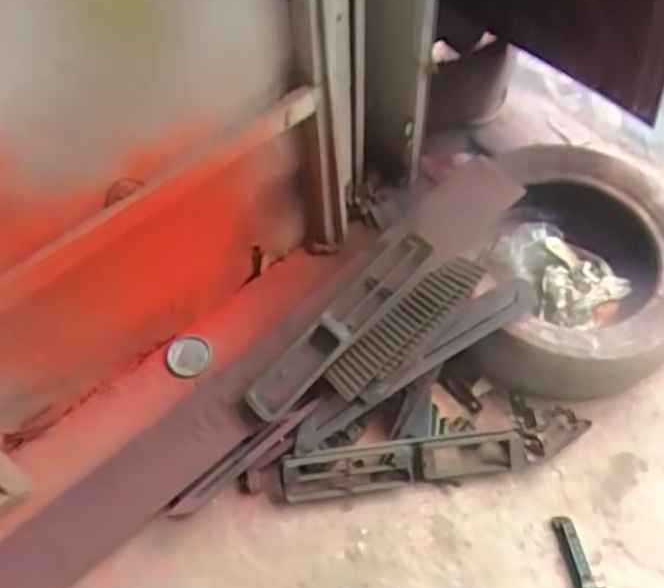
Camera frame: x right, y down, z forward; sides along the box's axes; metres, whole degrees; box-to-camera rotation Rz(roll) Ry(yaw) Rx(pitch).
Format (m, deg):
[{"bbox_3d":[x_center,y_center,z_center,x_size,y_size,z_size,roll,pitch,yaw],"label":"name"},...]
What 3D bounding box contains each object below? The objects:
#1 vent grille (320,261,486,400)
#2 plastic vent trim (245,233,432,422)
[{"bbox_3d":[0.138,0.063,1.248,0.351,0.026,0.092,-42,66,-2],"label":"vent grille"},{"bbox_3d":[0.011,0.055,1.271,0.460,0.061,0.103,-45,67,-6],"label":"plastic vent trim"}]

